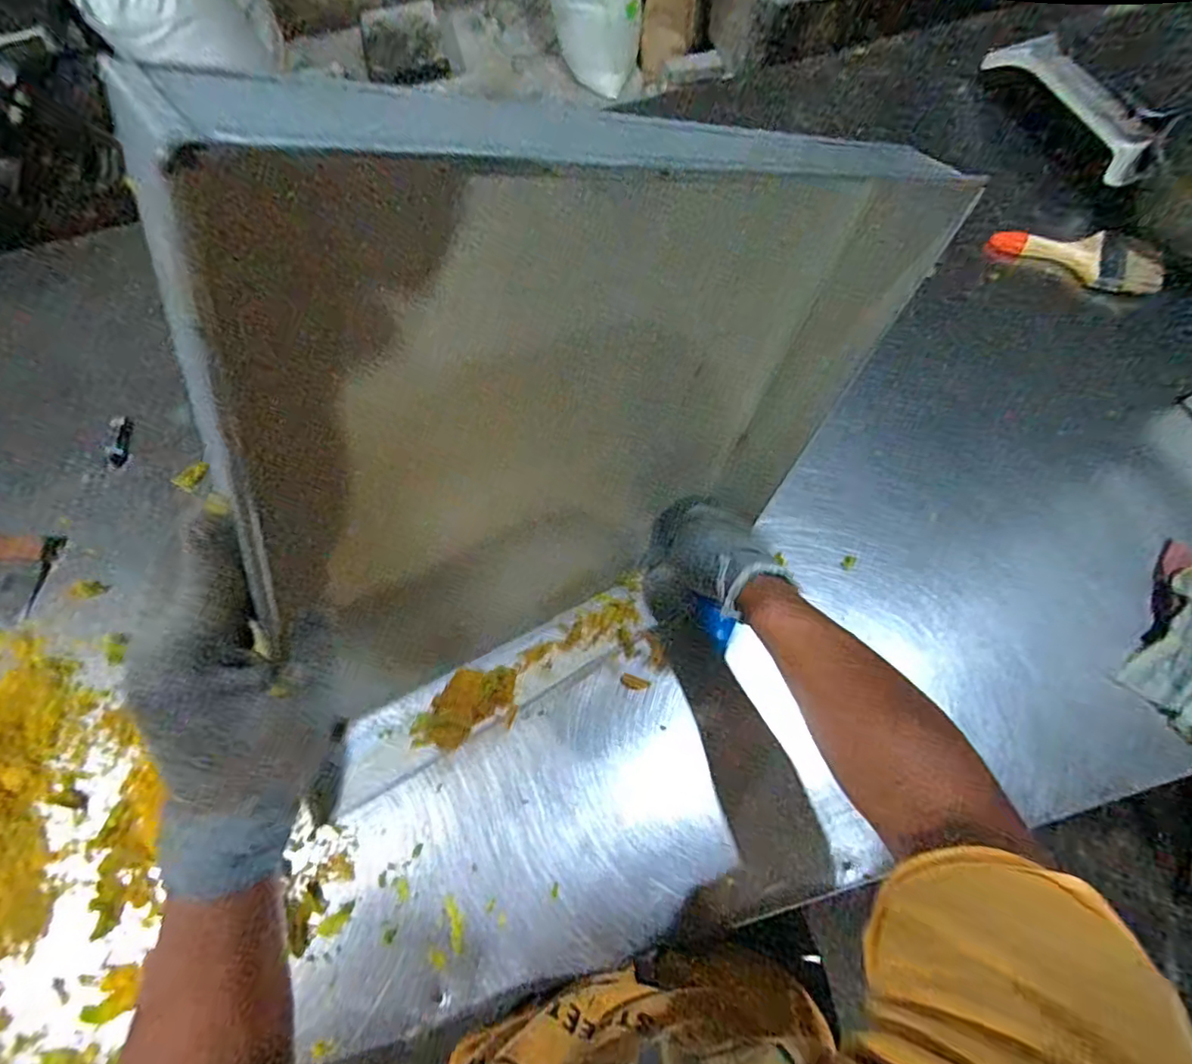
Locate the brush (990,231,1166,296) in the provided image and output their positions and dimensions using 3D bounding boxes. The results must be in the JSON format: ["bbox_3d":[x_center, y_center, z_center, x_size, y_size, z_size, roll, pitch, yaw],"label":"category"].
[{"bbox_3d":[0.692,-0.408,0.849,0.217,0.027,0.098,24,70,13],"label":"brush"}]

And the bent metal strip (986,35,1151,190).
[{"bbox_3d":[0.725,-0.659,0.910,0.032,0.080,0.328,-19,67,-5],"label":"bent metal strip"}]

